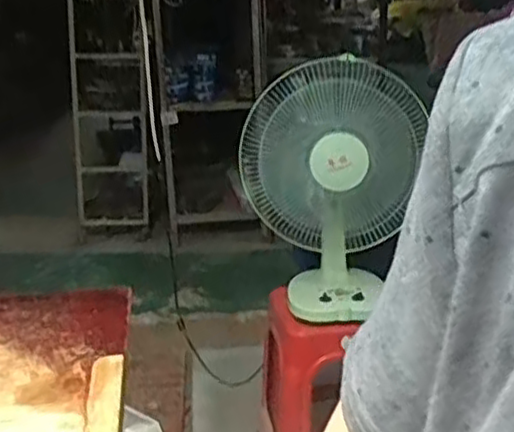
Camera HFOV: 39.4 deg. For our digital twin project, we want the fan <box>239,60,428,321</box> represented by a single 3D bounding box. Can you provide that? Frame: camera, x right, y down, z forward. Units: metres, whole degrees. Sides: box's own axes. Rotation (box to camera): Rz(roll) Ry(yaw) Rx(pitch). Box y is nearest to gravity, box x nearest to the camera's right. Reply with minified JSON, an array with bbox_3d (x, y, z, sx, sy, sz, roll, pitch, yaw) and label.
[{"bbox_3d":[0.162,-0.058,1.580,0.360,0.535,0.264,-9,11,-4],"label":"fan"}]

